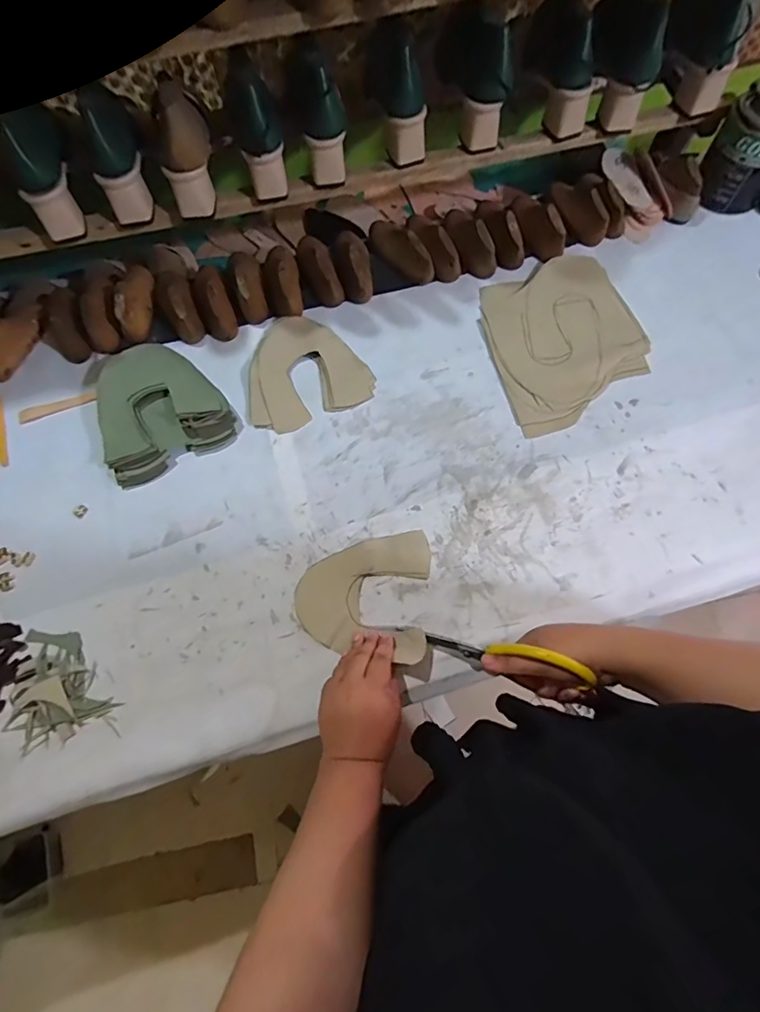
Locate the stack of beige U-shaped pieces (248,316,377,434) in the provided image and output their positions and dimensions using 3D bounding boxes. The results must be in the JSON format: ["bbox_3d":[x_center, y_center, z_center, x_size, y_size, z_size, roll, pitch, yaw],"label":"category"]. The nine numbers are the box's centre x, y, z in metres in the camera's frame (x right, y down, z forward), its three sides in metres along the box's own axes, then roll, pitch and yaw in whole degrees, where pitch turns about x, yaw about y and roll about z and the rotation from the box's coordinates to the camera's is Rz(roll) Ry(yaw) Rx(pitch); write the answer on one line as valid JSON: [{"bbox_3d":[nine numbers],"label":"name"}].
[{"bbox_3d":[-0.117,-0.199,0.701,0.174,0.018,0.168,-25,71,-8],"label":"stack of beige U-shaped pieces"}]

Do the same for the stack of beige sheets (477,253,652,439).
[{"bbox_3d":[0.266,-0.247,0.712,0.216,0.012,0.269,-14,70,-3],"label":"stack of beige sheets"}]

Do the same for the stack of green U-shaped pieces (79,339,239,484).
[{"bbox_3d":[-0.304,-0.142,0.671,0.164,0.044,0.186,-25,71,-8],"label":"stack of green U-shaped pieces"}]

